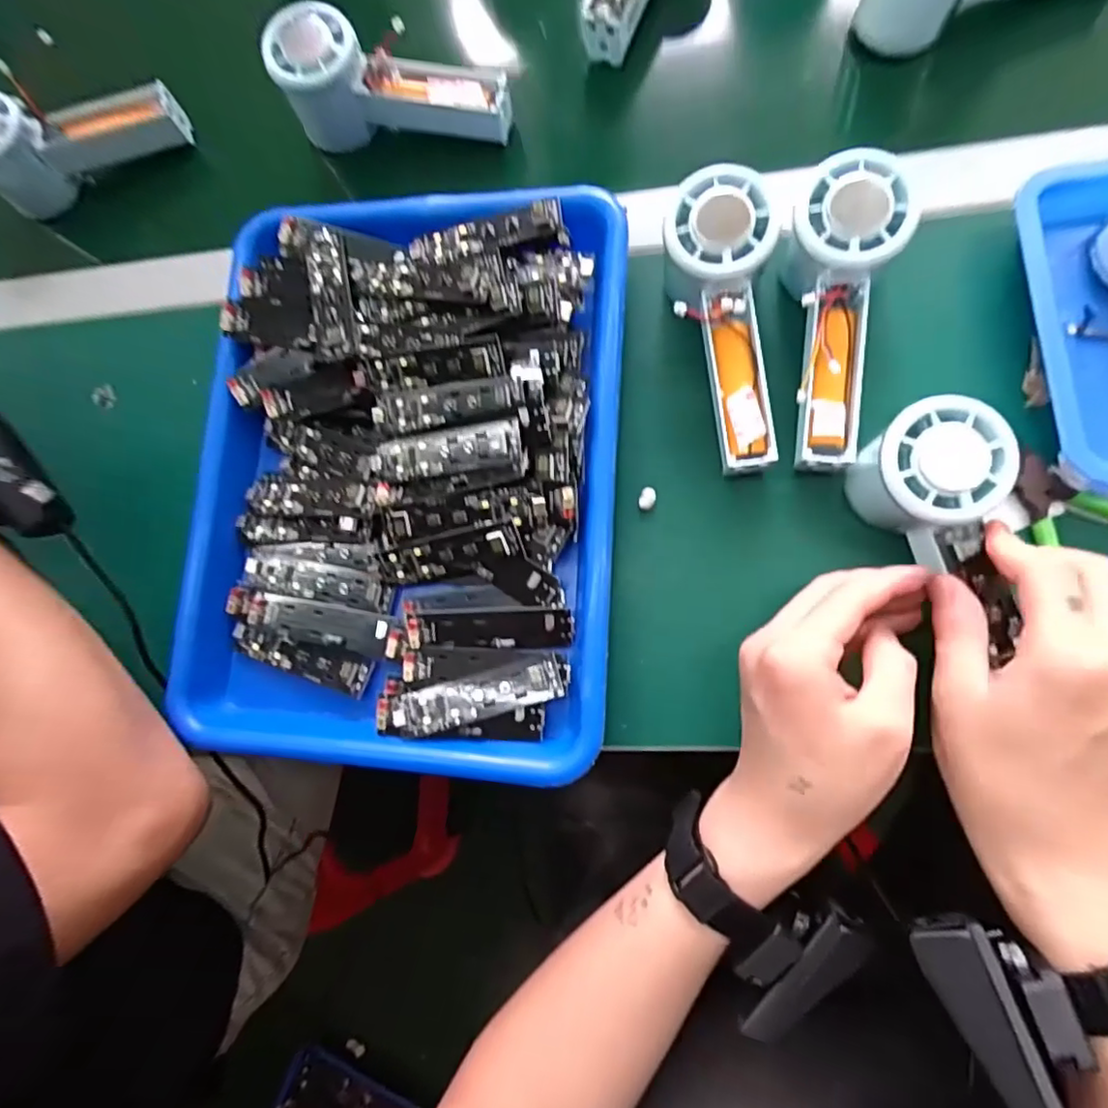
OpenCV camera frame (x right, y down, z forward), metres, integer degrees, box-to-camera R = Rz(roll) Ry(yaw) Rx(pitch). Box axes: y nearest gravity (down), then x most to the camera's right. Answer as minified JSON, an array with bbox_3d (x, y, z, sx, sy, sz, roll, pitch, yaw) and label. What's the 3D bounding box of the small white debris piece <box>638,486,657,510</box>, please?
[{"bbox_3d":[0.054,-0.032,0.356,0.009,0.004,0.013,26,85,13],"label":"small white debris piece"}]

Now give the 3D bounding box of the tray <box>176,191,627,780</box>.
[{"bbox_3d":[-0.087,-0.047,0.362,0.247,0.044,0.334,2,80,10],"label":"tray"}]

